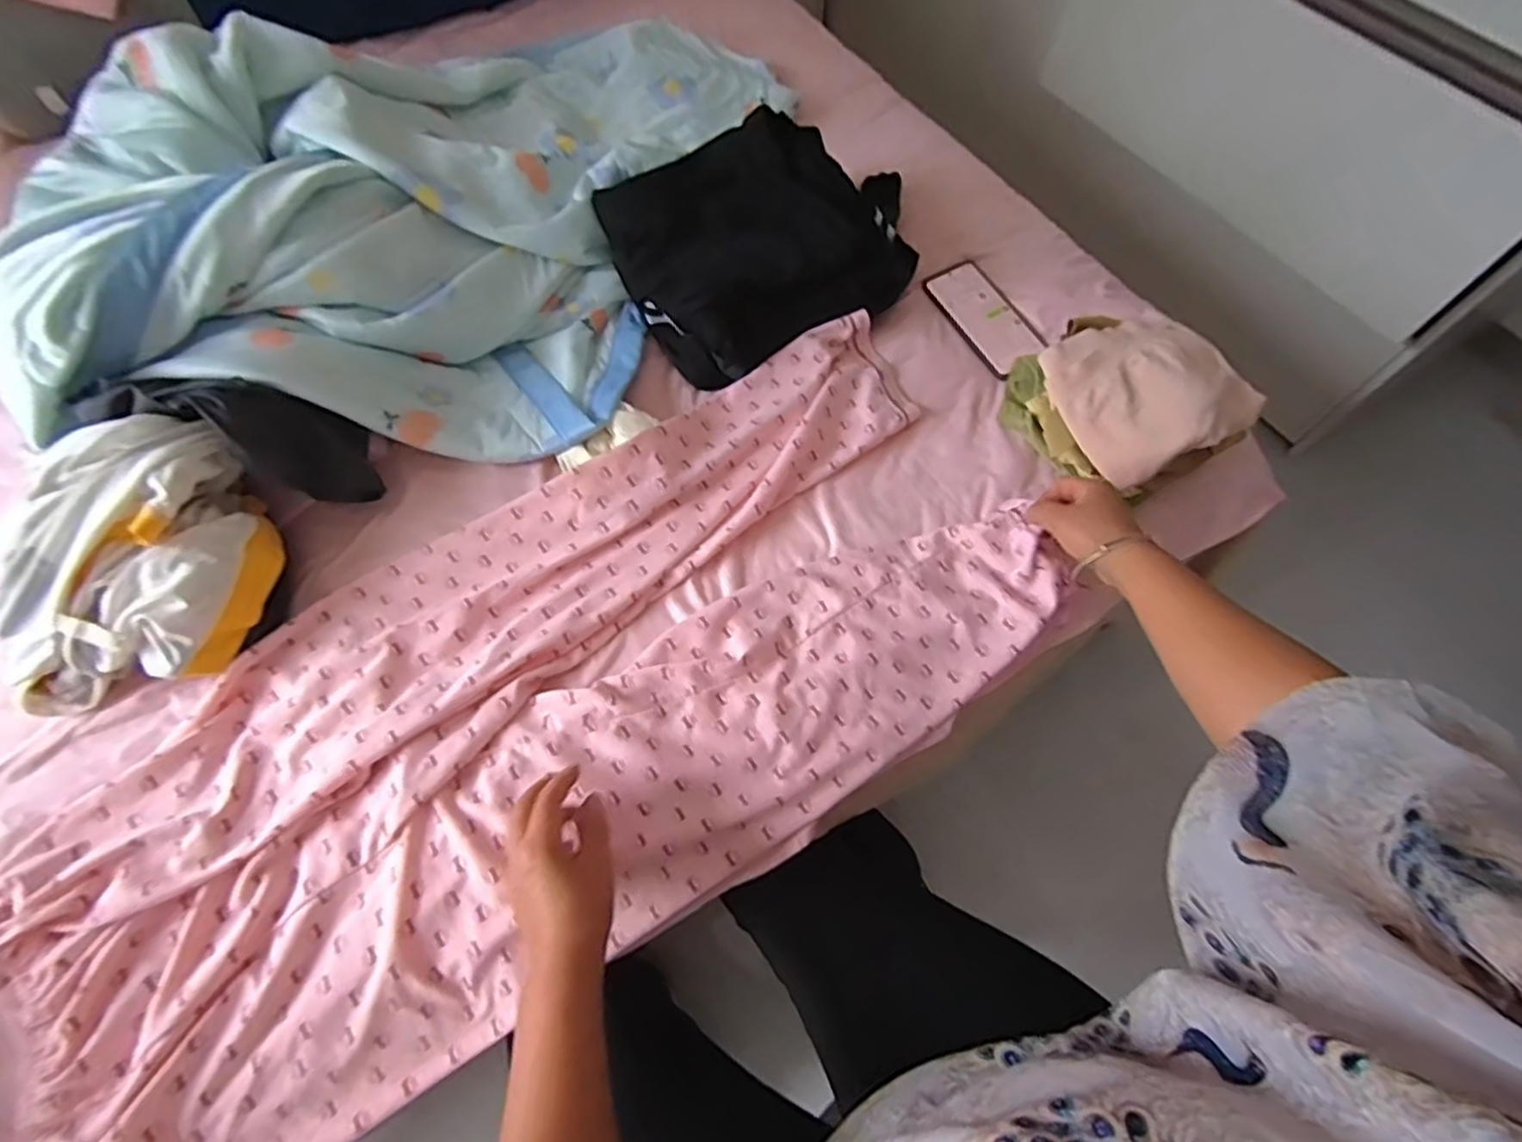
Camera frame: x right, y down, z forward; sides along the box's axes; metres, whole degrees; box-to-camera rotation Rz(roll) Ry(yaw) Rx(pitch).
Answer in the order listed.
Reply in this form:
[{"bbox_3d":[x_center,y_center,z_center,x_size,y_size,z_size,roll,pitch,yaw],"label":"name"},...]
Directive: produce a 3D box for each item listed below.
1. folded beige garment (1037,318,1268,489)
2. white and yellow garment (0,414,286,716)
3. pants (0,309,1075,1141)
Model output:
[{"bbox_3d":[0.389,-0.183,0.676,0.183,0.045,0.159,-22,67,-11],"label":"folded beige garment"},{"bbox_3d":[-0.539,-0.003,0.574,0.220,0.127,0.194,-10,65,-6],"label":"white and yellow garment"},{"bbox_3d":[-0.162,0.106,0.591,0.863,0.053,0.395,-31,71,-13],"label":"pants"}]

